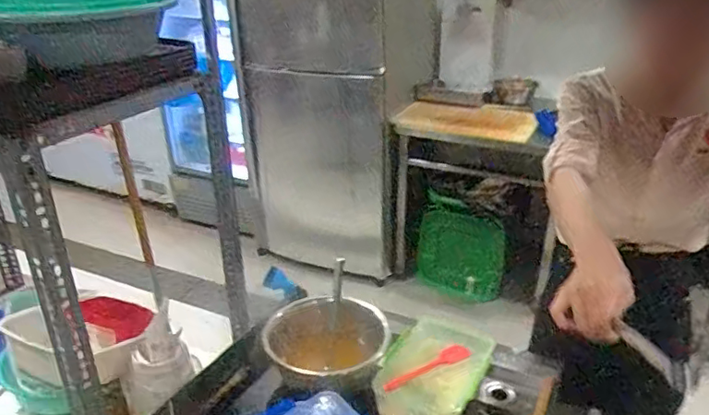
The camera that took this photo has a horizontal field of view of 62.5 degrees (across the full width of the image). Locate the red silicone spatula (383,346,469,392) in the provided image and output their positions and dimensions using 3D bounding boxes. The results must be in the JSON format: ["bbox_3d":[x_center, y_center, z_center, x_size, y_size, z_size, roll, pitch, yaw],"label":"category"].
[{"bbox_3d":[0.135,0.304,1.105,0.176,0.016,0.031,-23,30,-8],"label":"red silicone spatula"}]

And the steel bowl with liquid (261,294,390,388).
[{"bbox_3d":[-0.057,0.279,1.186,0.237,0.127,0.203,-1,26,1],"label":"steel bowl with liquid"}]

